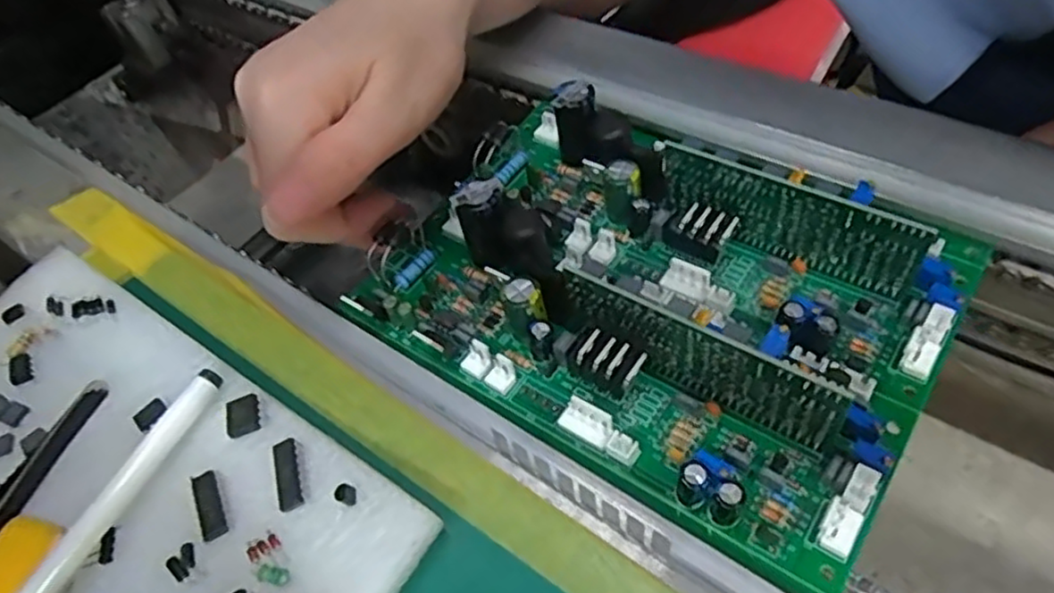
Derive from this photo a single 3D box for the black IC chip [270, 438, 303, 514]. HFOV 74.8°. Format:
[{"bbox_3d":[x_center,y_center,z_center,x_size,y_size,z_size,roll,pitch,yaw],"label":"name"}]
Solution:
[{"bbox_3d":[-0.064,0.048,0.184,0.007,0.007,0.019,-20,51,-3],"label":"black IC chip"}]

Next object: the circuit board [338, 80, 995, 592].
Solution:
[{"bbox_3d":[0.039,-0.013,0.224,0.177,0.039,0.128,27,57,26],"label":"circuit board"}]

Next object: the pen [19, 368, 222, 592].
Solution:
[{"bbox_3d":[-0.120,0.072,0.171,0.006,0.012,0.128,15,57,23],"label":"pen"}]

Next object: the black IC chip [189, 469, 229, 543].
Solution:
[{"bbox_3d":[-0.086,0.055,0.184,0.007,0.004,0.020,-29,52,-9],"label":"black IC chip"}]

